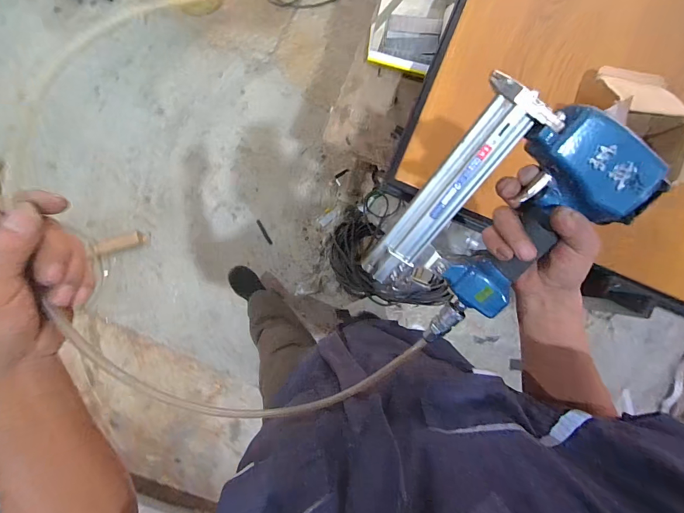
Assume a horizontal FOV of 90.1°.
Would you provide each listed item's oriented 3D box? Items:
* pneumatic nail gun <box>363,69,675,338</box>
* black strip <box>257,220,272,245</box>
[{"bbox_3d":[0.141,-0.034,0.334,0.157,0.065,0.236,38,112,-7],"label":"pneumatic nail gun"},{"bbox_3d":[-0.340,-0.105,1.494,0.017,0.005,0.121,-30,92,-4],"label":"black strip"}]

